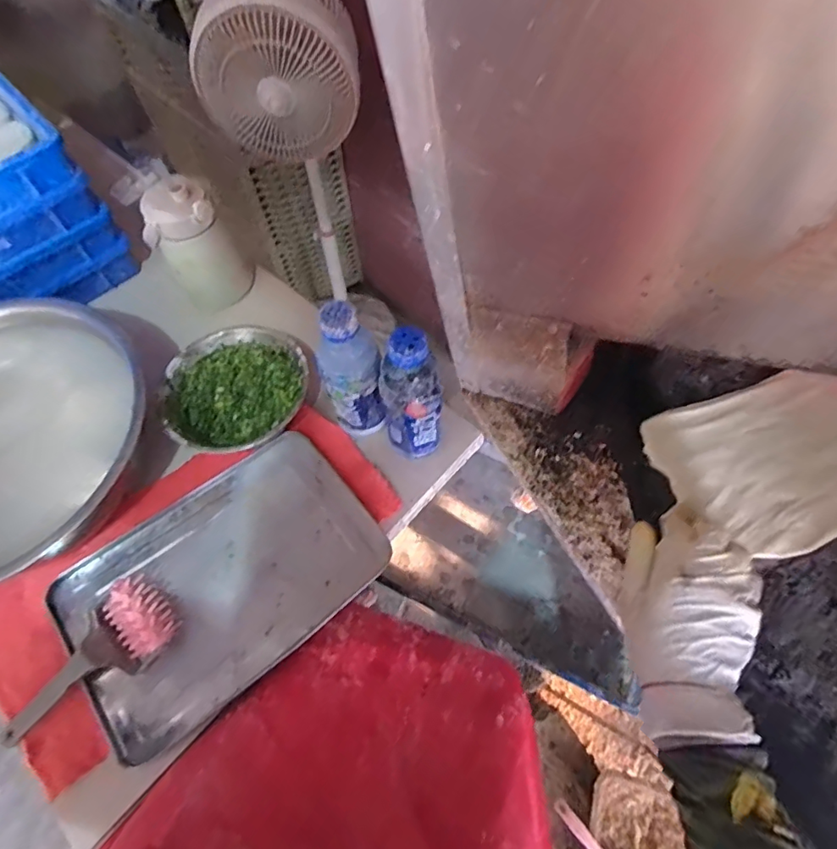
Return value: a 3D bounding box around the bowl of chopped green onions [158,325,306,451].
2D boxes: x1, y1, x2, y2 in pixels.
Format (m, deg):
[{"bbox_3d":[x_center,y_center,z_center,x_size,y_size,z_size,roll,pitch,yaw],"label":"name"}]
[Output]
[{"bbox_3d":[-0.237,-0.042,0.671,0.180,0.061,0.183,-1,62,2],"label":"bowl of chopped green onions"}]

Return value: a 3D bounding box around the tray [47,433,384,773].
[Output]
[{"bbox_3d":[-0.225,0.177,0.587,0.340,0.026,0.231,-35,66,-15],"label":"tray"}]

